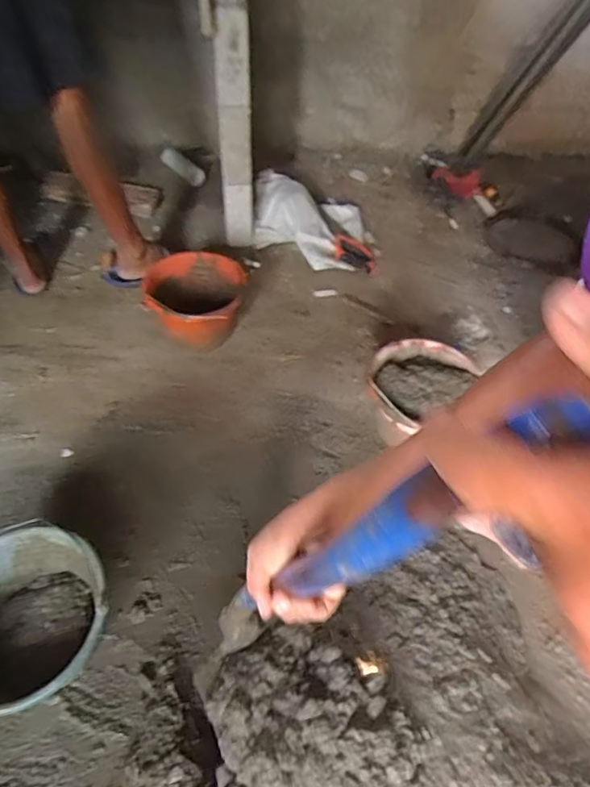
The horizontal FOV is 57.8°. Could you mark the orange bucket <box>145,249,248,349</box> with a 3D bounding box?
[{"bbox_3d":[-0.231,-0.209,1.302,0.225,0.168,0.234,2,50,-2],"label":"orange bucket"}]

